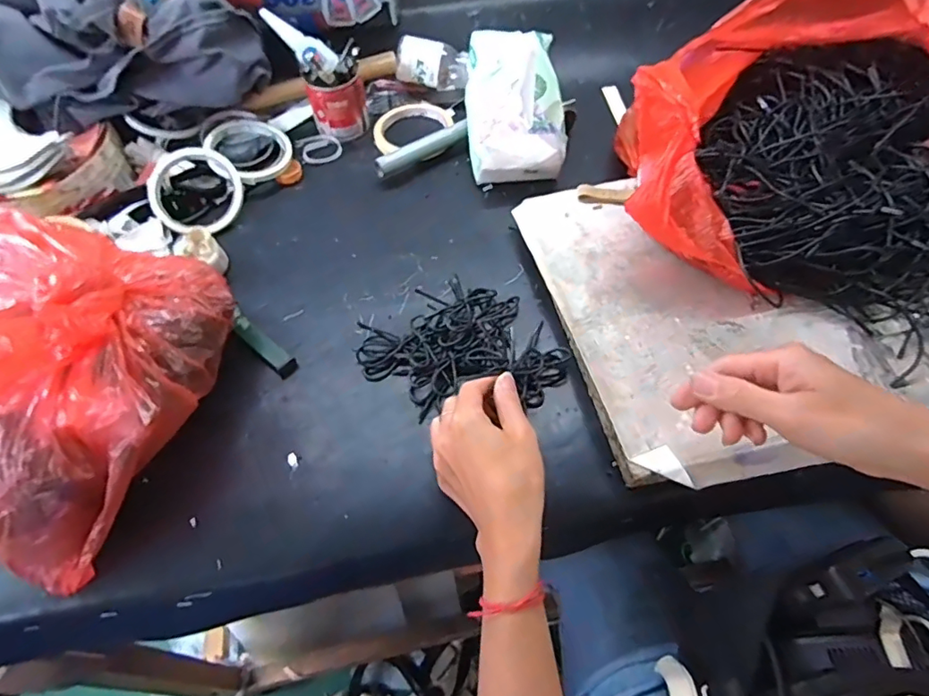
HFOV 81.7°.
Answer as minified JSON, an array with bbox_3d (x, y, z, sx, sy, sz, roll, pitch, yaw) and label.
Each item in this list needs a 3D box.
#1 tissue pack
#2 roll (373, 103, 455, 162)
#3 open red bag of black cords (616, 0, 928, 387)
[{"bbox_3d":[0.054,-0.261,0.576,0.098,0.106,0.136,-7,57,0],"label":"tissue pack"},{"bbox_3d":[-0.062,-0.264,0.647,0.088,0.014,0.091,-2,58,3],"label":"roll"},{"bbox_3d":[0.331,-0.189,0.473,0.318,0.108,0.358,29,64,20],"label":"open red bag of black cords"}]

